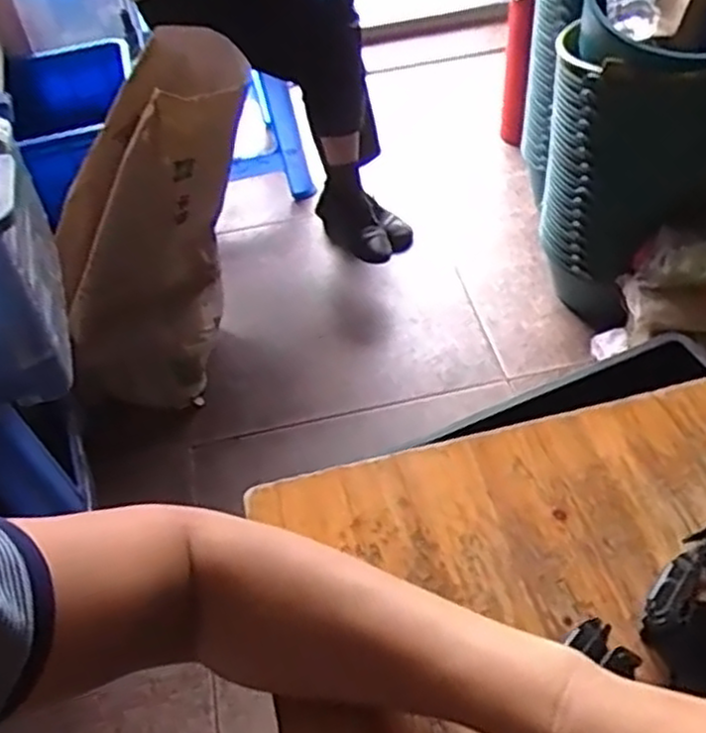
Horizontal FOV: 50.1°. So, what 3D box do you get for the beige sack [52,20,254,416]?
[{"bbox_3d":[-0.313,-0.220,1.256,0.299,0.619,0.196,-8,45,-34],"label":"beige sack"}]

